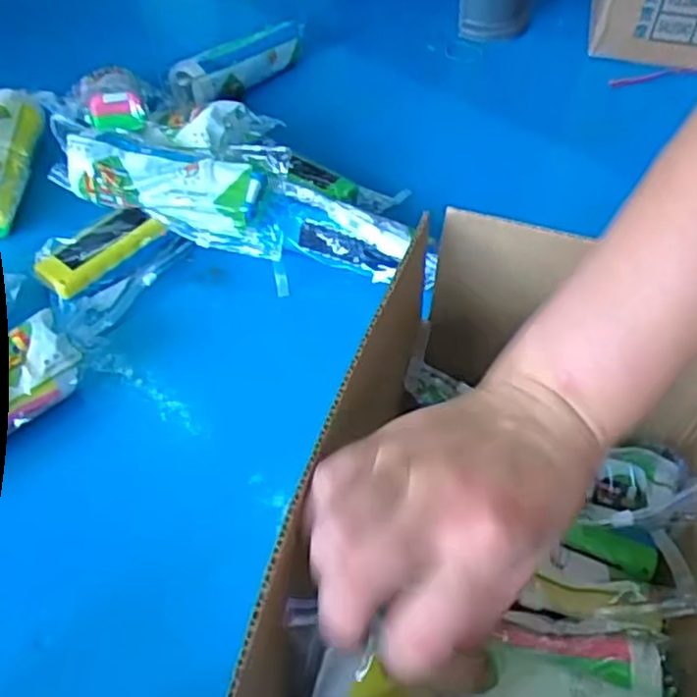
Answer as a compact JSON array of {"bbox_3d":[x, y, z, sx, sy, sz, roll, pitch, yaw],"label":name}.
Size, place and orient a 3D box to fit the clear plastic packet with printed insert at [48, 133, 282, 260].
[{"bbox_3d":[-0.157,-0.133,0.590,0.206,0.057,0.052,11,49,9],"label":"clear plastic packet with printed insert"}]

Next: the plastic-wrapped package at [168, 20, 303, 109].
[{"bbox_3d":[-0.111,-0.314,0.793,0.048,0.049,0.184,35,56,26],"label":"plastic-wrapped package"}]

